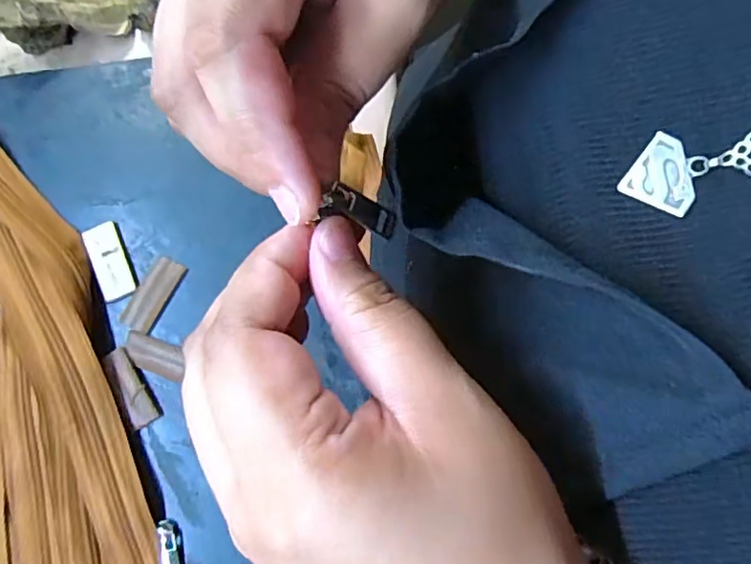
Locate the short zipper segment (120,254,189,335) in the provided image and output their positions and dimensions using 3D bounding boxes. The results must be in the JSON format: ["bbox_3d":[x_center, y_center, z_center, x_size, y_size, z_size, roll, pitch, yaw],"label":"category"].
[{"bbox_3d":[-0.142,0.008,0.361,0.020,0.004,0.049,29,80,4],"label":"short zipper segment"}]

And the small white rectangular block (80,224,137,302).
[{"bbox_3d":[-0.170,-0.014,0.363,0.022,0.004,0.049,-21,80,-5],"label":"small white rectangular block"}]

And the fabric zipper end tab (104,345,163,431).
[{"bbox_3d":[-0.151,0.065,0.348,0.017,0.004,0.049,-30,87,-13],"label":"fabric zipper end tab"}]

